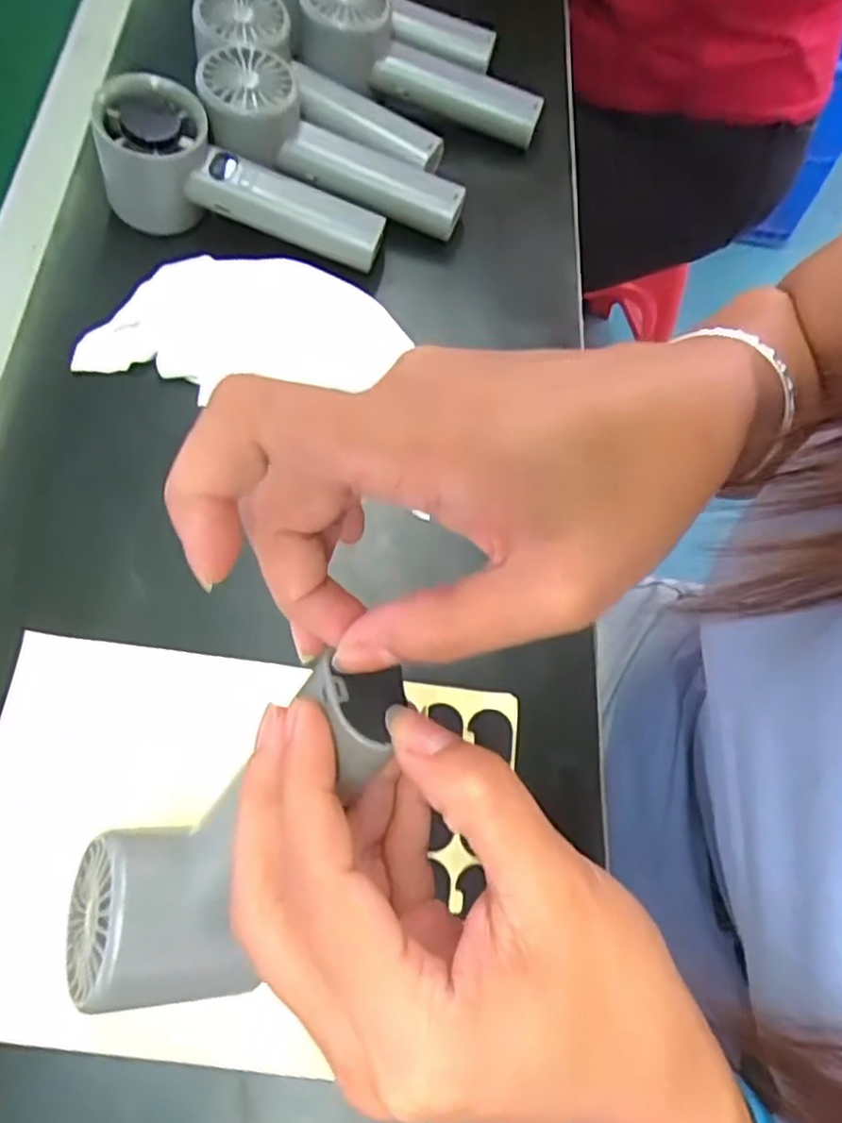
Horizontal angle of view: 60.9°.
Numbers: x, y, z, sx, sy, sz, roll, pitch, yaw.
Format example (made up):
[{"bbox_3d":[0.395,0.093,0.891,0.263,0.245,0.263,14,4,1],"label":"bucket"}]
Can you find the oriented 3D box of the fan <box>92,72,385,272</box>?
[{"bbox_3d":[-0.096,-0.202,0.393,0.150,0.058,0.043,19,68,-8],"label":"fan"}]

